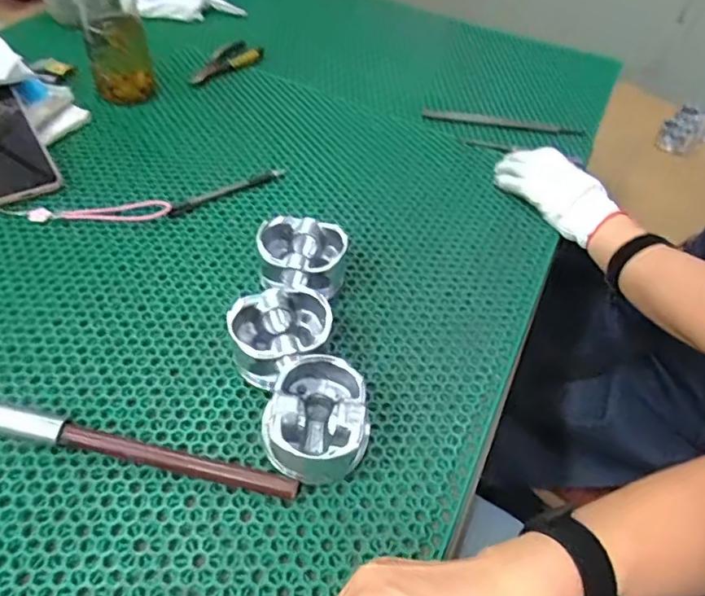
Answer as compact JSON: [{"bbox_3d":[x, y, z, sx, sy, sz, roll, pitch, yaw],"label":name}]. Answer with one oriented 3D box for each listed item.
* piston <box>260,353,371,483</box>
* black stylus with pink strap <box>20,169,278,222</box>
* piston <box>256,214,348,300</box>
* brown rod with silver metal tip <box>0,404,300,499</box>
[{"bbox_3d":[-0.027,0.095,0.421,0.080,0.054,0.089,15,50,7],"label":"piston"},{"bbox_3d":[-0.210,-0.110,0.603,0.277,0.011,0.051,-13,52,-17],"label":"black stylus with pink strap"},{"bbox_3d":[-0.051,-0.036,0.532,0.084,0.053,0.074,9,49,1],"label":"piston"},{"bbox_3d":[-0.162,0.117,0.411,0.245,0.019,0.017,11,49,4],"label":"brown rod with silver metal tip"}]

